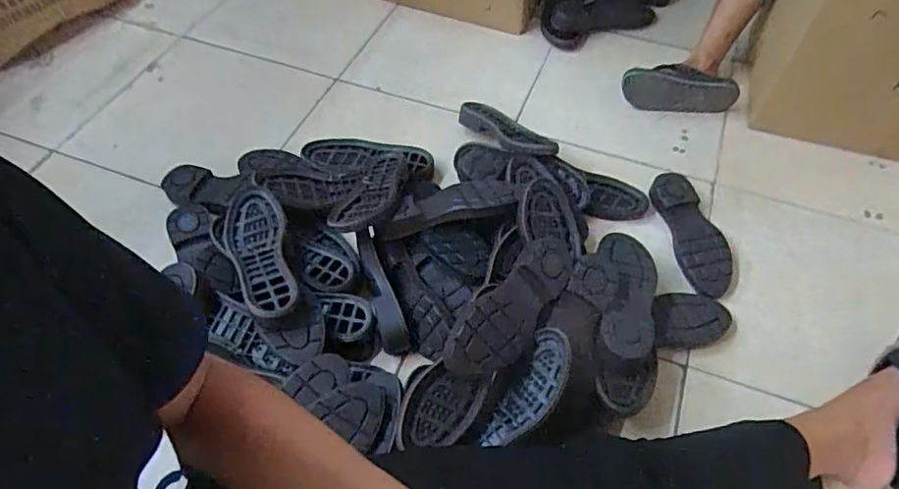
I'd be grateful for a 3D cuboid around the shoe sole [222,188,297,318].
[{"bbox_3d":[-0.288,0.006,0.873,0.089,0.040,0.266,-14,55,-11],"label":"shoe sole"}]

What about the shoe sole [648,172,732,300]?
[{"bbox_3d":[0.425,-0.019,1.028,0.092,0.035,0.252,-7,55,-4],"label":"shoe sole"}]

